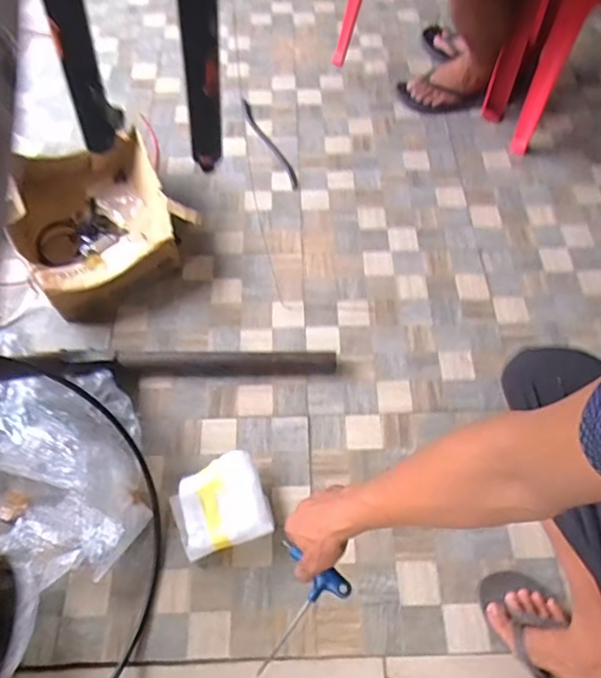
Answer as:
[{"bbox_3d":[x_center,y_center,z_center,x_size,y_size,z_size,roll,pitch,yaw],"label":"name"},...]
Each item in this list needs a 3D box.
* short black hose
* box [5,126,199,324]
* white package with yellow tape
[{"bbox_3d":[-0.088,-0.515,1.487,0.040,0.015,0.362,-23,61,-13],"label":"short black hose"},{"bbox_3d":[-0.448,-0.256,1.259,0.347,0.125,0.392,-31,63,-18],"label":"box"},{"bbox_3d":[-0.136,0.280,0.962,0.146,0.056,0.151,-19,60,-11],"label":"white package with yellow tape"}]

